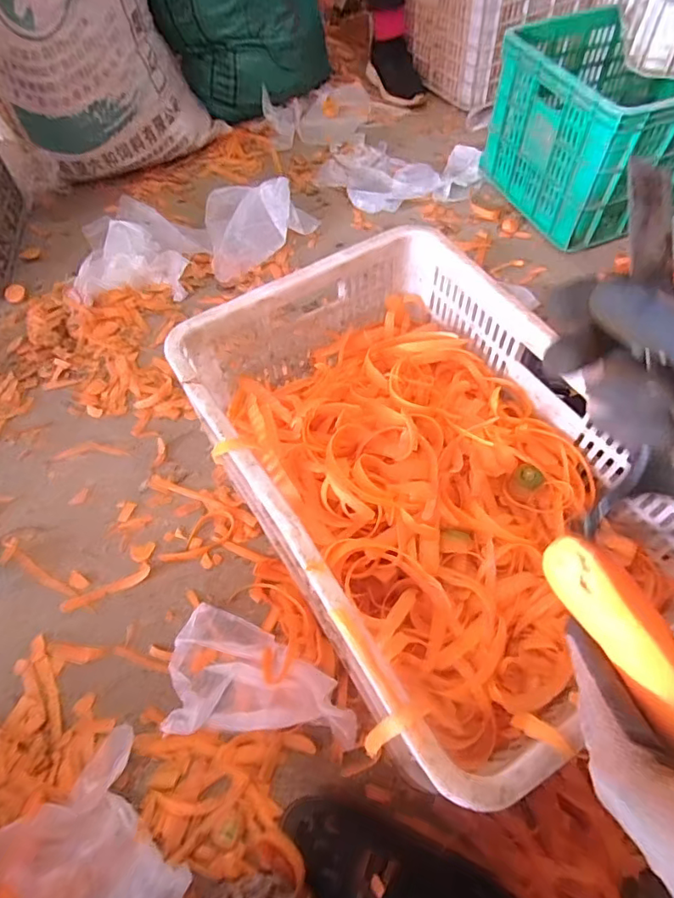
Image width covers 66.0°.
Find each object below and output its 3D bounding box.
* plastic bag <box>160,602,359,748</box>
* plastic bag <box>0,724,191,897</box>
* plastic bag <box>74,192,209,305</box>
[{"bbox_3d":[-0.103,0.279,0.603,0.221,0.040,0.143,11,58,25],"label":"plastic bag"},{"bbox_3d":[-0.244,0.408,0.520,0.169,0.055,0.167,37,67,22],"label":"plastic bag"},{"bbox_3d":[-0.371,-0.371,0.985,0.248,0.092,0.178,-11,58,-5],"label":"plastic bag"}]

